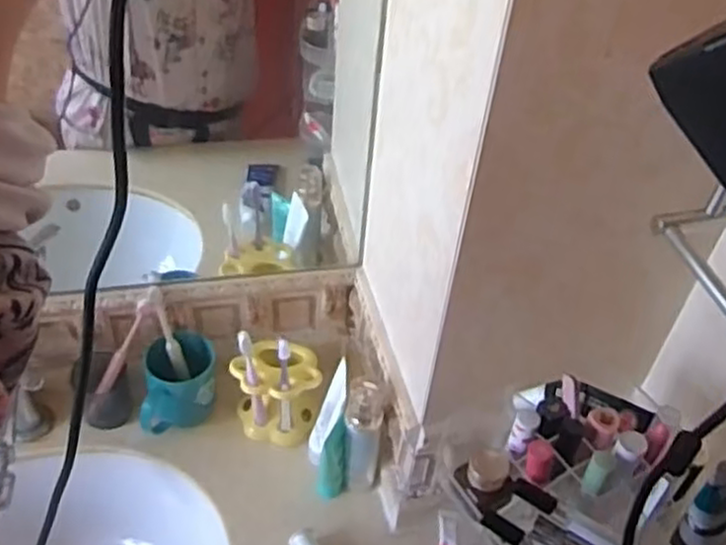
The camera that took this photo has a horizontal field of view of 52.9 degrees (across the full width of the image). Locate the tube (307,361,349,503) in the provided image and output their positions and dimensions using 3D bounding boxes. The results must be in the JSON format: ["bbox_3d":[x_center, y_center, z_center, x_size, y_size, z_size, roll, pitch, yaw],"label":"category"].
[{"bbox_3d":[-0.040,0.183,0.844,0.040,0.141,0.087,-2,43,-8],"label":"tube"}]

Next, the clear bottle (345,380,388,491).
[{"bbox_3d":[0.000,0.192,0.835,0.044,0.171,0.036,8,43,3],"label":"clear bottle"}]

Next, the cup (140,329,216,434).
[{"bbox_3d":[-0.224,0.141,0.896,0.080,0.091,0.095,2,43,-4],"label":"cup"}]

